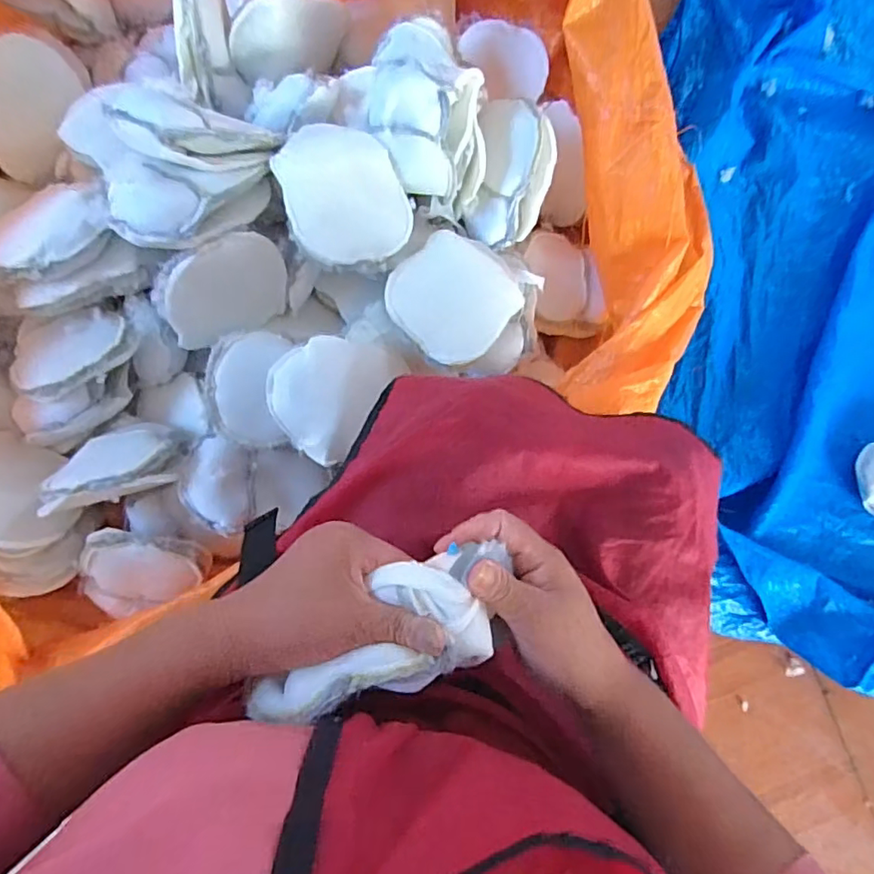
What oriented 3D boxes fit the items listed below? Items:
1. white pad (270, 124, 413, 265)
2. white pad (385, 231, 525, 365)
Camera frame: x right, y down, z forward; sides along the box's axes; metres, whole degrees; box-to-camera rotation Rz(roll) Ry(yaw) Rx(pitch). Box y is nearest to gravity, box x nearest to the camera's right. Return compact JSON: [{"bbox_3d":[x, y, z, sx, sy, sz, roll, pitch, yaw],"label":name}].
[{"bbox_3d":[-0.106,-0.281,0.651,0.140,0.012,0.156,-17,94,-20],"label":"white pad"},{"bbox_3d":[0.022,-0.171,0.690,0.139,0.027,0.145,44,85,4],"label":"white pad"}]

